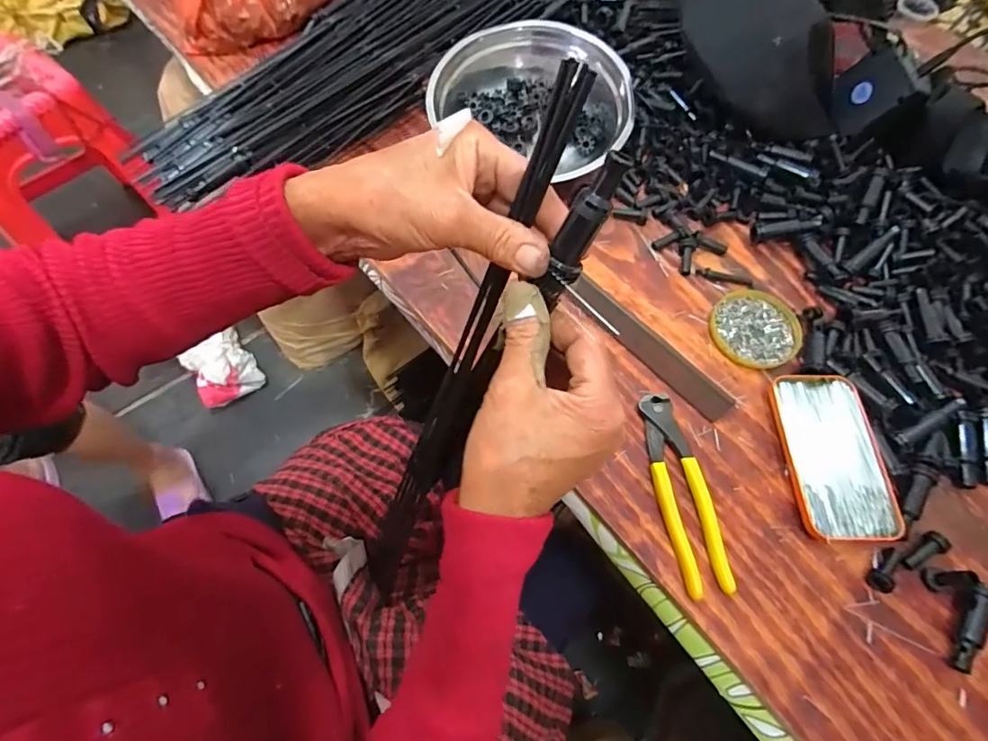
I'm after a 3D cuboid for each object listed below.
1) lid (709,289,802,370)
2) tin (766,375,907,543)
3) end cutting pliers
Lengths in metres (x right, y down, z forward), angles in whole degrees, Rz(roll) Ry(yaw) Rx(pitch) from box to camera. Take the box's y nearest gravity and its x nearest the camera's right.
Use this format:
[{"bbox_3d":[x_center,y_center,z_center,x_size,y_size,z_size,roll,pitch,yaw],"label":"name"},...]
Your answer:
[{"bbox_3d":[0.262,-0.043,0.497,0.090,0.009,0.081,-31,69,-16],"label":"lid"},{"bbox_3d":[0.292,0.073,0.432,0.077,0.018,0.142,1,64,-2],"label":"tin"},{"bbox_3d":[0.157,0.099,0.421,0.041,0.013,0.163,-7,65,-6],"label":"end cutting pliers"}]

